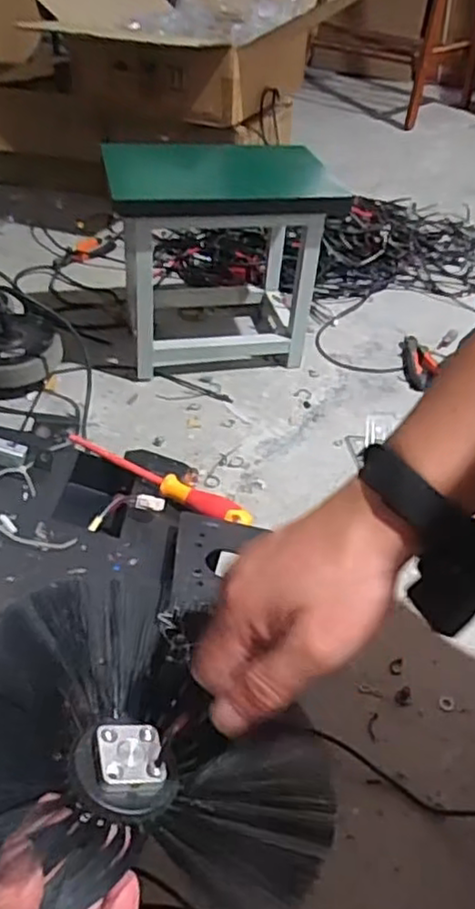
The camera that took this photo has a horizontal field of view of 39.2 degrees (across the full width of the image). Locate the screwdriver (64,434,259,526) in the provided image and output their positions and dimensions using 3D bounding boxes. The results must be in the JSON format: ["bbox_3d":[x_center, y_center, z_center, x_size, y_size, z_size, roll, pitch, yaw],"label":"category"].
[{"bbox_3d":[-0.089,0.025,0.754,0.236,0.030,0.029,22,44,22],"label":"screwdriver"}]

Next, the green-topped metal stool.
[{"bbox_3d":[-0.023,-0.328,1.115,0.325,0.298,0.287,-7,42,-11],"label":"green-topped metal stool"}]

